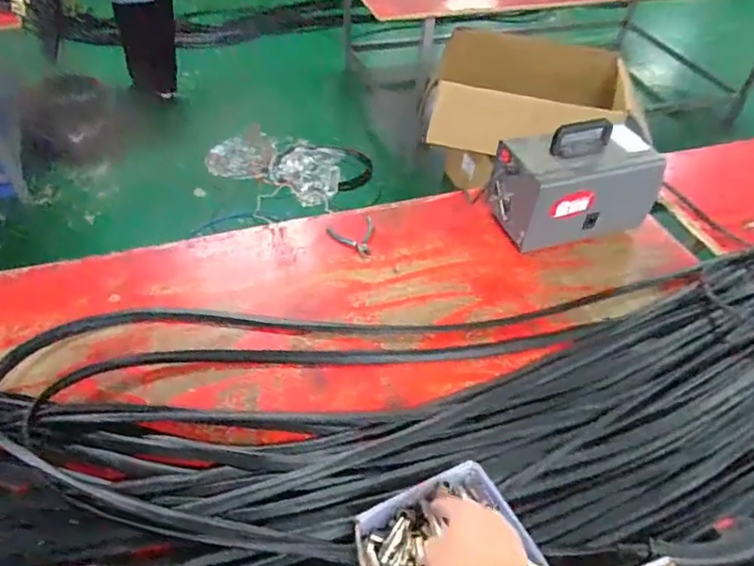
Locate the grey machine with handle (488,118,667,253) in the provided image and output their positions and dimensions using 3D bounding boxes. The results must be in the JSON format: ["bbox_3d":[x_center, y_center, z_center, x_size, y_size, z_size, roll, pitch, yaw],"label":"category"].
[{"bbox_3d":[0.401,-0.197,1.100,0.309,0.208,0.157,-8,47,-12],"label":"grey machine with handle"}]

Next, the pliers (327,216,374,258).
[{"bbox_3d":[-0.041,-0.090,1.100,0.092,0.018,0.100,-14,48,-18],"label":"pliers"}]

